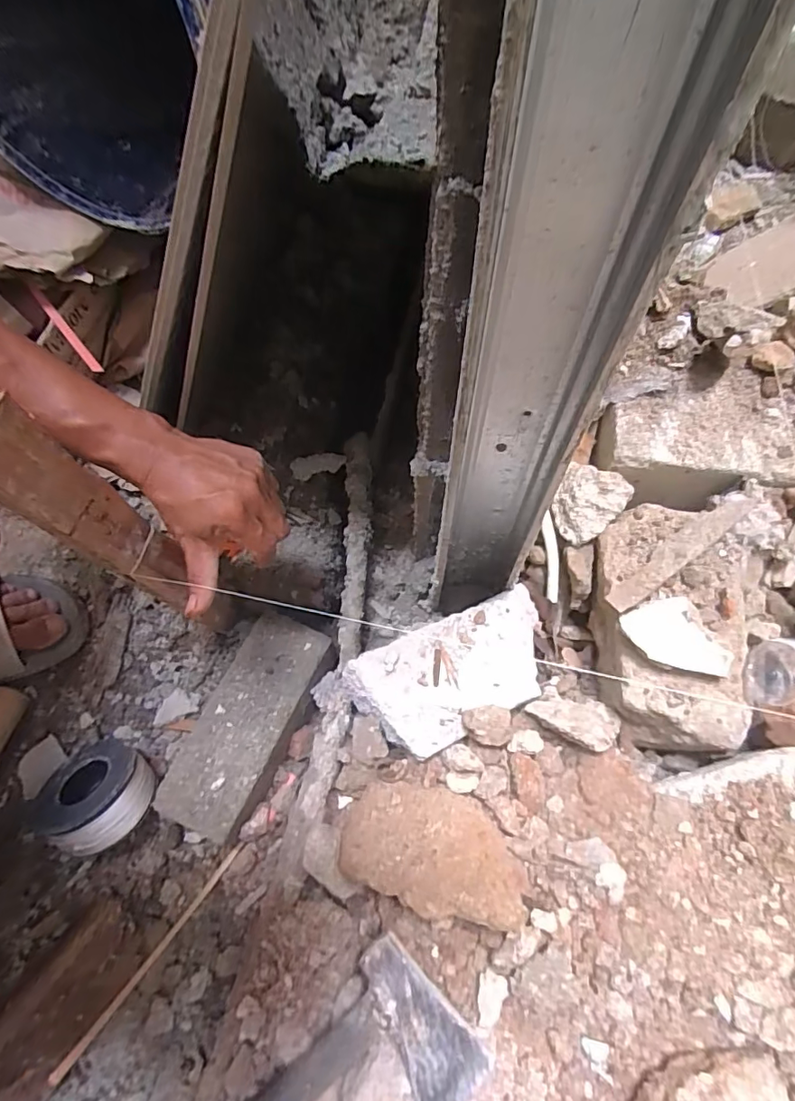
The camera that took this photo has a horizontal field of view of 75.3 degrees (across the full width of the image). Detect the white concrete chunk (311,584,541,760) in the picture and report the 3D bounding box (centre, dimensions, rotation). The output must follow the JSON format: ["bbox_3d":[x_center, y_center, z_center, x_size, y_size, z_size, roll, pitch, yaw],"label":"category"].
[{"bbox_3d":[0.051,0.103,0.438,0.194,0.052,0.094,-25,66,-11],"label":"white concrete chunk"}]

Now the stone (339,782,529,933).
[{"bbox_3d":[0.024,0.220,0.381,0.136,0.020,0.081,3,50,16],"label":"stone"}]

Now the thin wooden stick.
[{"bbox_3d":[-0.190,0.317,0.412,0.007,0.009,0.179,31,49,15],"label":"thin wooden stick"}]

